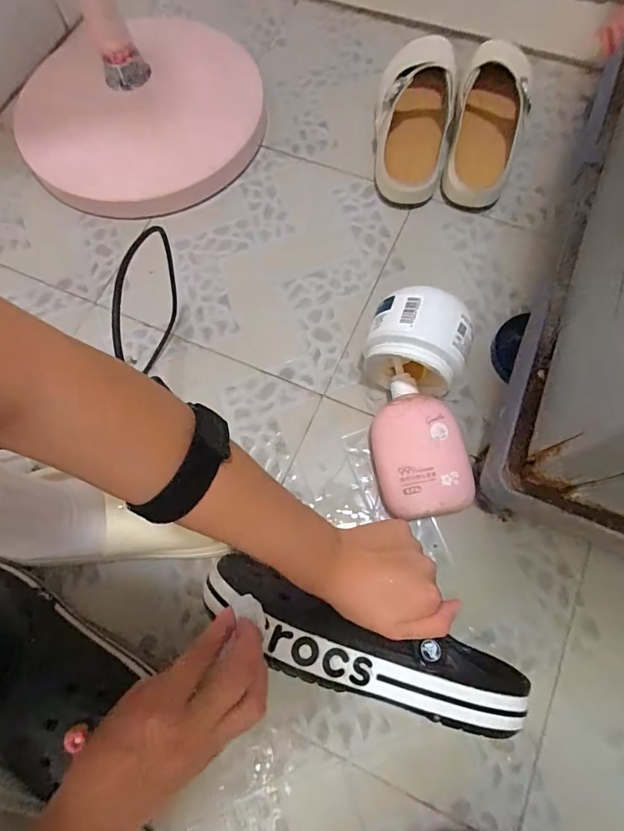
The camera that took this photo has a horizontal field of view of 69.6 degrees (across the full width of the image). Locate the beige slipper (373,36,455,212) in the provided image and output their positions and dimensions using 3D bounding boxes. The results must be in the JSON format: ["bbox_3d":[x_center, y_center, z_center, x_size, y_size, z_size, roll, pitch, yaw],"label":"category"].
[{"bbox_3d":[0.124,-0.376,0.559,0.091,0.067,0.231,8,72,5],"label":"beige slipper"}]

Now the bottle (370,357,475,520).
[{"bbox_3d":[0.099,0.022,0.449,0.084,0.046,0.156,-10,72,-1],"label":"bottle"}]

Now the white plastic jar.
[{"bbox_3d":[0.103,-0.069,0.451,0.097,0.099,0.077,16,73,7],"label":"white plastic jar"}]

